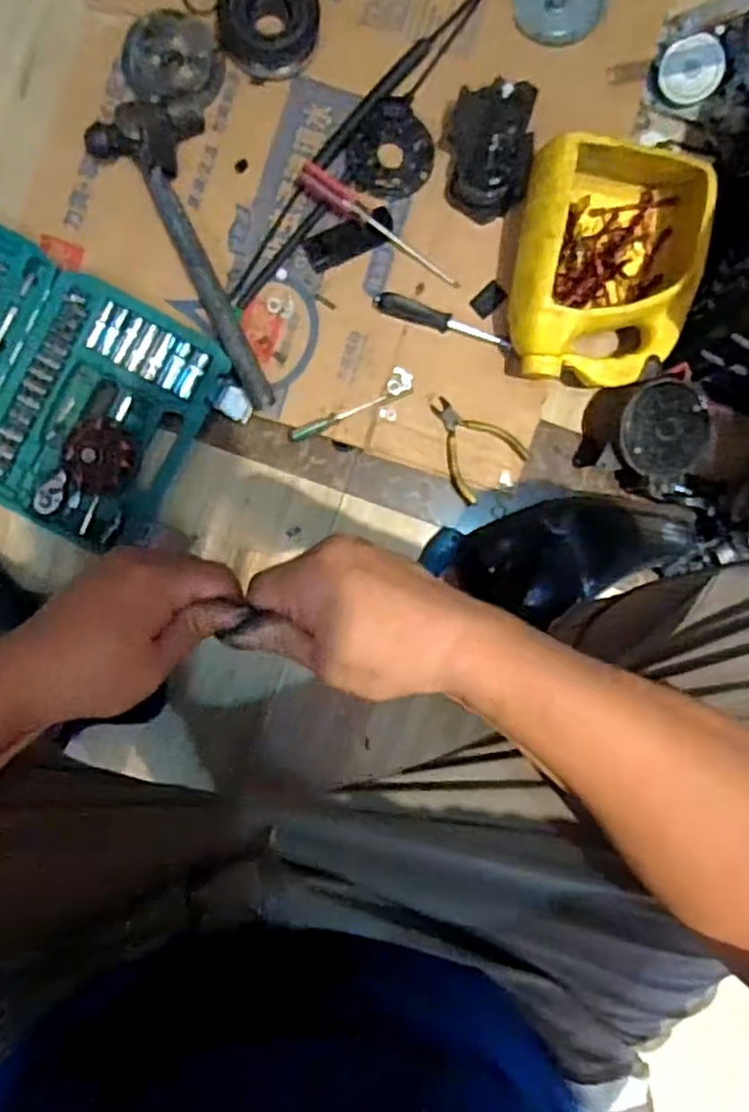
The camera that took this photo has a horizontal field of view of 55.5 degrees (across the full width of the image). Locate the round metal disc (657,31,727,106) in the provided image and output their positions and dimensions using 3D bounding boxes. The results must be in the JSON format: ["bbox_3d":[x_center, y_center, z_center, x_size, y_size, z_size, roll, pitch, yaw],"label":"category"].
[{"bbox_3d":[0.342,-0.525,0.768,0.065,0.009,0.063,10,133,11],"label":"round metal disc"}]

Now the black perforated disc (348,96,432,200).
[{"bbox_3d":[0.020,-0.431,0.763,0.088,0.004,0.093,0,97,1],"label":"black perforated disc"}]

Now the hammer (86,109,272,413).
[{"bbox_3d":[-0.183,-0.310,0.740,0.117,0.053,0.335,-23,92,-3],"label":"hammer"}]

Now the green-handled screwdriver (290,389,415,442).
[{"bbox_3d":[-0.026,-0.153,0.760,0.138,0.012,0.012,-23,92,-3],"label":"green-handled screwdriver"}]

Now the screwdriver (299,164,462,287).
[{"bbox_3d":[0.005,-0.344,0.751,0.195,0.023,0.034,40,88,-3],"label":"screwdriver"}]

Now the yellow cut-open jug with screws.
[{"bbox_3d":[0.235,-0.293,0.726,0.182,0.111,0.226,3,90,-3],"label":"yellow cut-open jug with screws"}]

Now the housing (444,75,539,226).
[{"bbox_3d":[0.119,-0.422,0.746,0.088,0.064,0.121,12,90,-3],"label":"housing"}]

